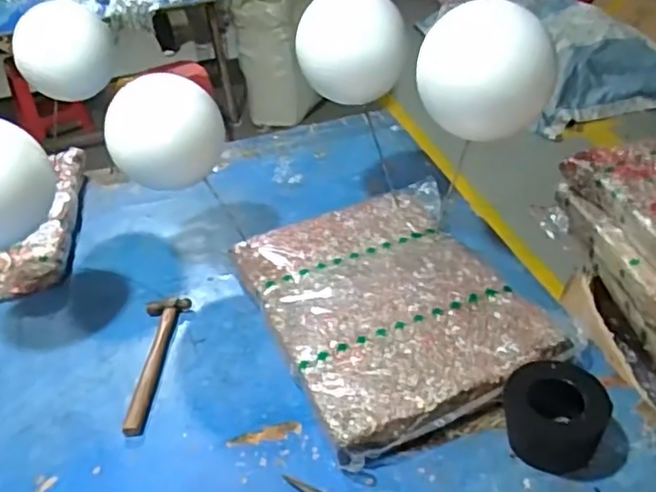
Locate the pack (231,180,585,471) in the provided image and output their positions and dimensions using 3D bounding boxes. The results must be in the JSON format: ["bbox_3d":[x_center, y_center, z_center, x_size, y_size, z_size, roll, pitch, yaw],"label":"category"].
[{"bbox_3d":[0.101,0.074,0.996,0.398,0.059,0.533,-17,34,-14],"label":"pack"}]

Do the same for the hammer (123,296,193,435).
[{"bbox_3d":[-0.262,0.174,0.958,0.068,0.022,0.268,-7,33,0],"label":"hammer"}]

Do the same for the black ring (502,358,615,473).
[{"bbox_3d":[0.267,0.202,0.747,0.102,0.096,0.095,-5,33,4],"label":"black ring"}]

